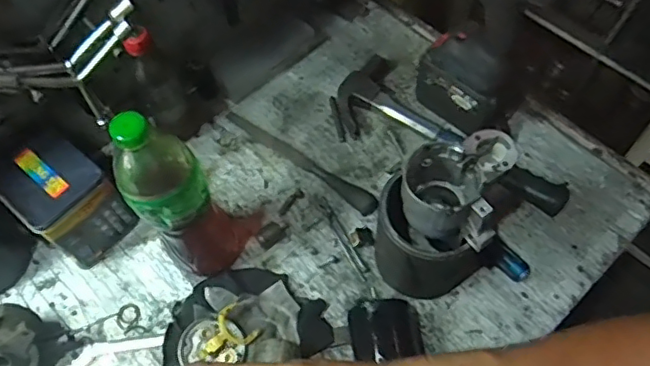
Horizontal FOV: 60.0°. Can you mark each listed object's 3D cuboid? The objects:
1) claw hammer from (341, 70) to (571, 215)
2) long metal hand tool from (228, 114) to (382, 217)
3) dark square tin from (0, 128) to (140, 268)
[{"bbox_3d":[0.154,-0.050,0.749,0.332,0.033,0.123,39,68,22],"label":"claw hammer"},{"bbox_3d":[-0.033,-0.034,0.760,0.249,0.011,0.028,35,67,20],"label":"long metal hand tool"},{"bbox_3d":[-0.309,0.018,0.685,0.118,0.132,0.110,37,67,21],"label":"dark square tin"}]

